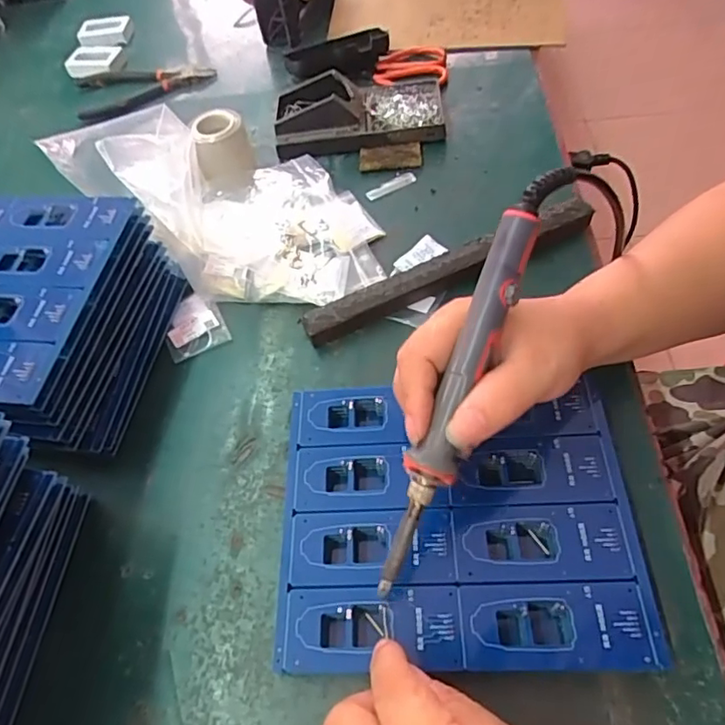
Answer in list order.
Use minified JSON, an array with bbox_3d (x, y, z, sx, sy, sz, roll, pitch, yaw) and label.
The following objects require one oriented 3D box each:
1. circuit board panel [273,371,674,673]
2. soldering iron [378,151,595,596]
[{"bbox_3d":[0.053,0.086,0.323,0.193,0.025,0.158,-1,58,2],"label":"circuit board panel"},{"bbox_3d":[0.054,0.004,0.275,0.026,0.018,0.232,22,93,15],"label":"soldering iron"}]

